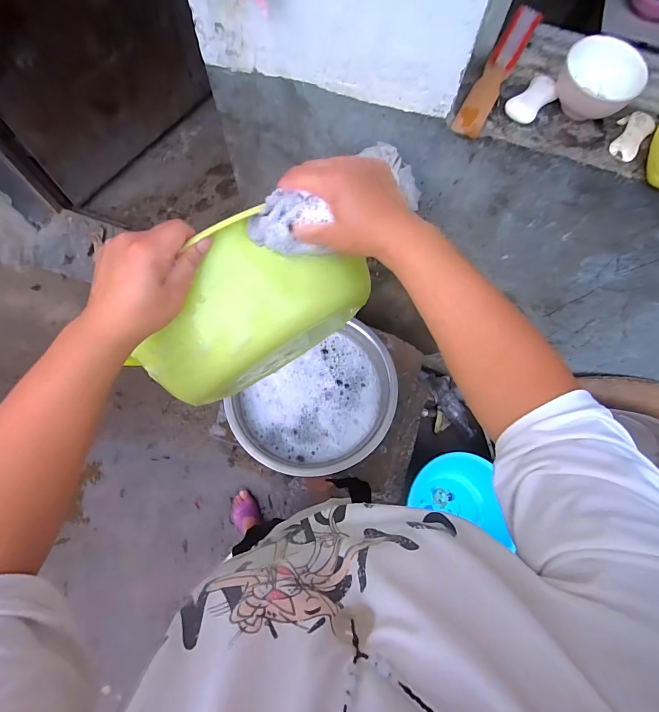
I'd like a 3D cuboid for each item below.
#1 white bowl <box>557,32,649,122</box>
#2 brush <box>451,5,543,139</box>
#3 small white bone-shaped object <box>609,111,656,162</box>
[{"bbox_3d":[0.387,-0.395,0.547,0.102,0.060,0.102,1,70,-2],"label":"white bowl"},{"bbox_3d":[0.240,-0.407,0.551,0.040,0.020,0.193,29,92,8],"label":"brush"},{"bbox_3d":[0.435,-0.317,0.548,0.043,0.010,0.080,31,85,8],"label":"small white bone-shaped object"}]

